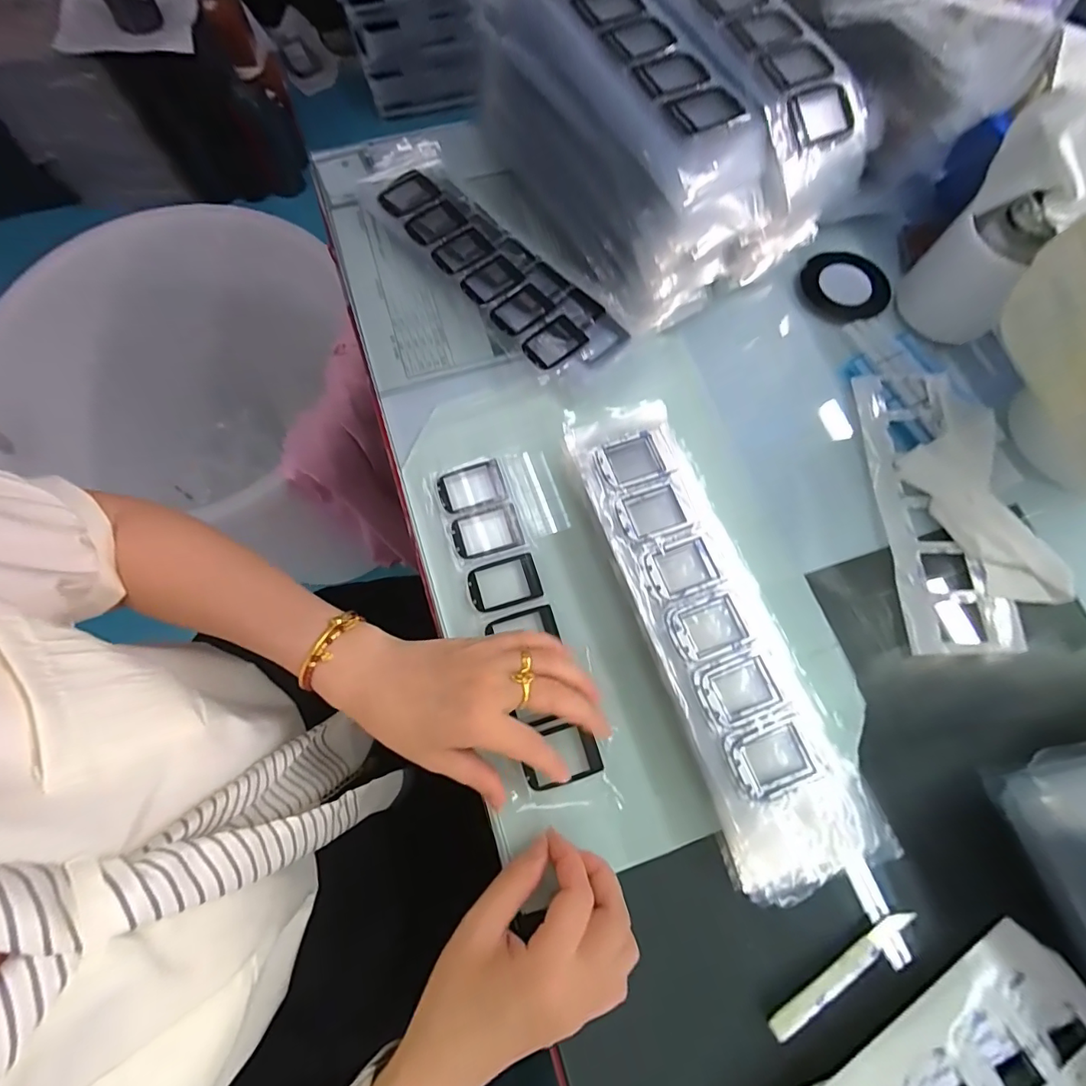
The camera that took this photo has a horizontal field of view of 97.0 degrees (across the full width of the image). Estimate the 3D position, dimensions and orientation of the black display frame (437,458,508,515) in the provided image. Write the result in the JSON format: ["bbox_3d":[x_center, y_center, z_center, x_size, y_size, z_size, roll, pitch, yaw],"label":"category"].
[{"bbox_3d":[-0.056,-0.044,0.375,0.051,0.004,0.036,-17,74,-7],"label":"black display frame"}]

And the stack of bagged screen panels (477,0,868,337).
[{"bbox_3d":[0.103,-0.368,0.406,0.237,0.110,0.293,-23,75,-9],"label":"stack of bagged screen panels"}]

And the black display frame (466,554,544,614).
[{"bbox_3d":[-0.029,0.030,0.356,0.052,0.005,0.036,-19,80,-7],"label":"black display frame"}]

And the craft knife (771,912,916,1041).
[{"bbox_3d":[0.180,0.256,0.288,0.109,0.006,0.012,-30,76,-11],"label":"craft knife"}]

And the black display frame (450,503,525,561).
[{"bbox_3d":[-0.043,-0.008,0.363,0.051,0.004,0.036,-16,74,-7],"label":"black display frame"}]

